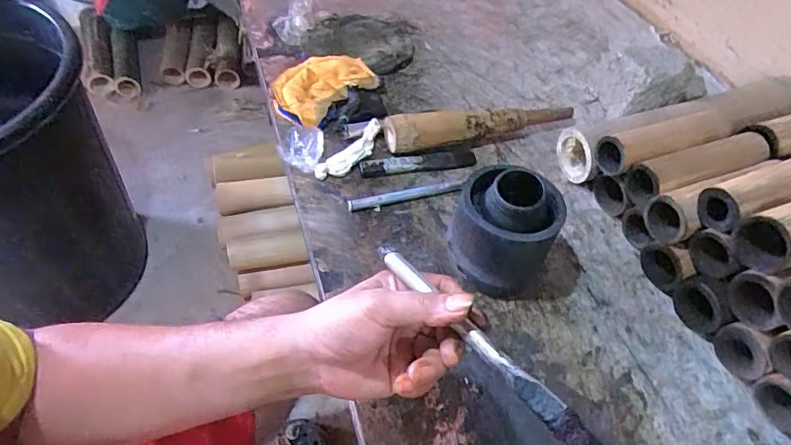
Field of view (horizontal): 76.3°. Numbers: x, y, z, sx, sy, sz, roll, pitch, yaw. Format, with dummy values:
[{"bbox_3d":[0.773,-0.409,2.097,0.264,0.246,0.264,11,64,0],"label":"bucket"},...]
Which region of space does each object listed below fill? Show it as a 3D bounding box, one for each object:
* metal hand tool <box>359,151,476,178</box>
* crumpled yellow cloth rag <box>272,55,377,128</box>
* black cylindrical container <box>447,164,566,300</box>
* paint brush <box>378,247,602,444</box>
[{"bbox_3d":[0.033,-0.077,0.660,0.157,0.015,0.031,-8,51,-14],"label":"metal hand tool"},{"bbox_3d":[-0.111,-0.203,0.739,0.108,0.029,0.158,40,56,24],"label":"crumpled yellow cloth rag"},{"bbox_3d":[0.112,0.005,0.523,0.106,0.122,0.092,24,52,13],"label":"black cylindrical container"},{"bbox_3d":[0.054,0.078,0.330,0.015,0.015,0.185,-33,57,-25],"label":"paint brush"}]

